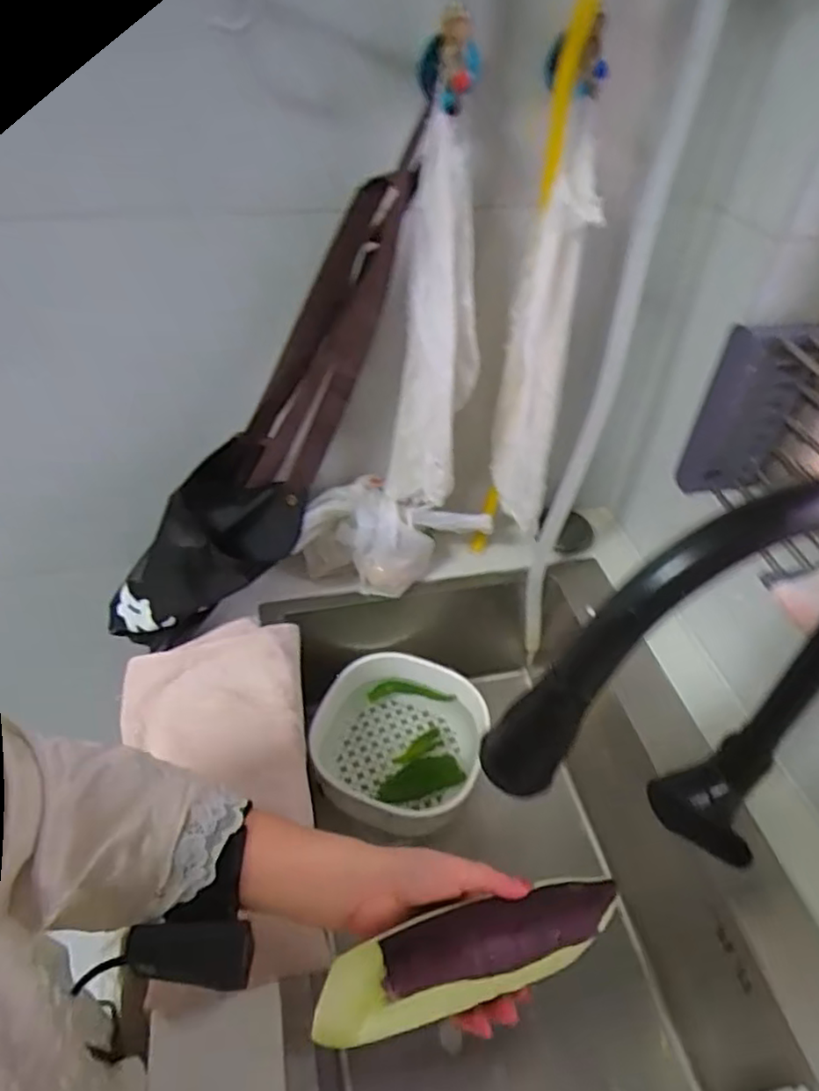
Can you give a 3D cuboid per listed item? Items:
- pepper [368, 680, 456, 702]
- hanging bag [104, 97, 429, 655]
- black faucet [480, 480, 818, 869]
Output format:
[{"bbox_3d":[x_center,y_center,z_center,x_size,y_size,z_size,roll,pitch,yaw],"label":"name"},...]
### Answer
[{"bbox_3d":[0.003,0.189,0.814,0.109,0.021,0.018,2,43,-1],"label":"pepper"},{"bbox_3d":[-0.128,-0.095,0.560,0.090,0.500,0.086,15,30,-41],"label":"hanging bag"},{"bbox_3d":[0.176,0.122,0.390,0.266,0.348,0.073,-14,46,-17],"label":"black faucet"}]

